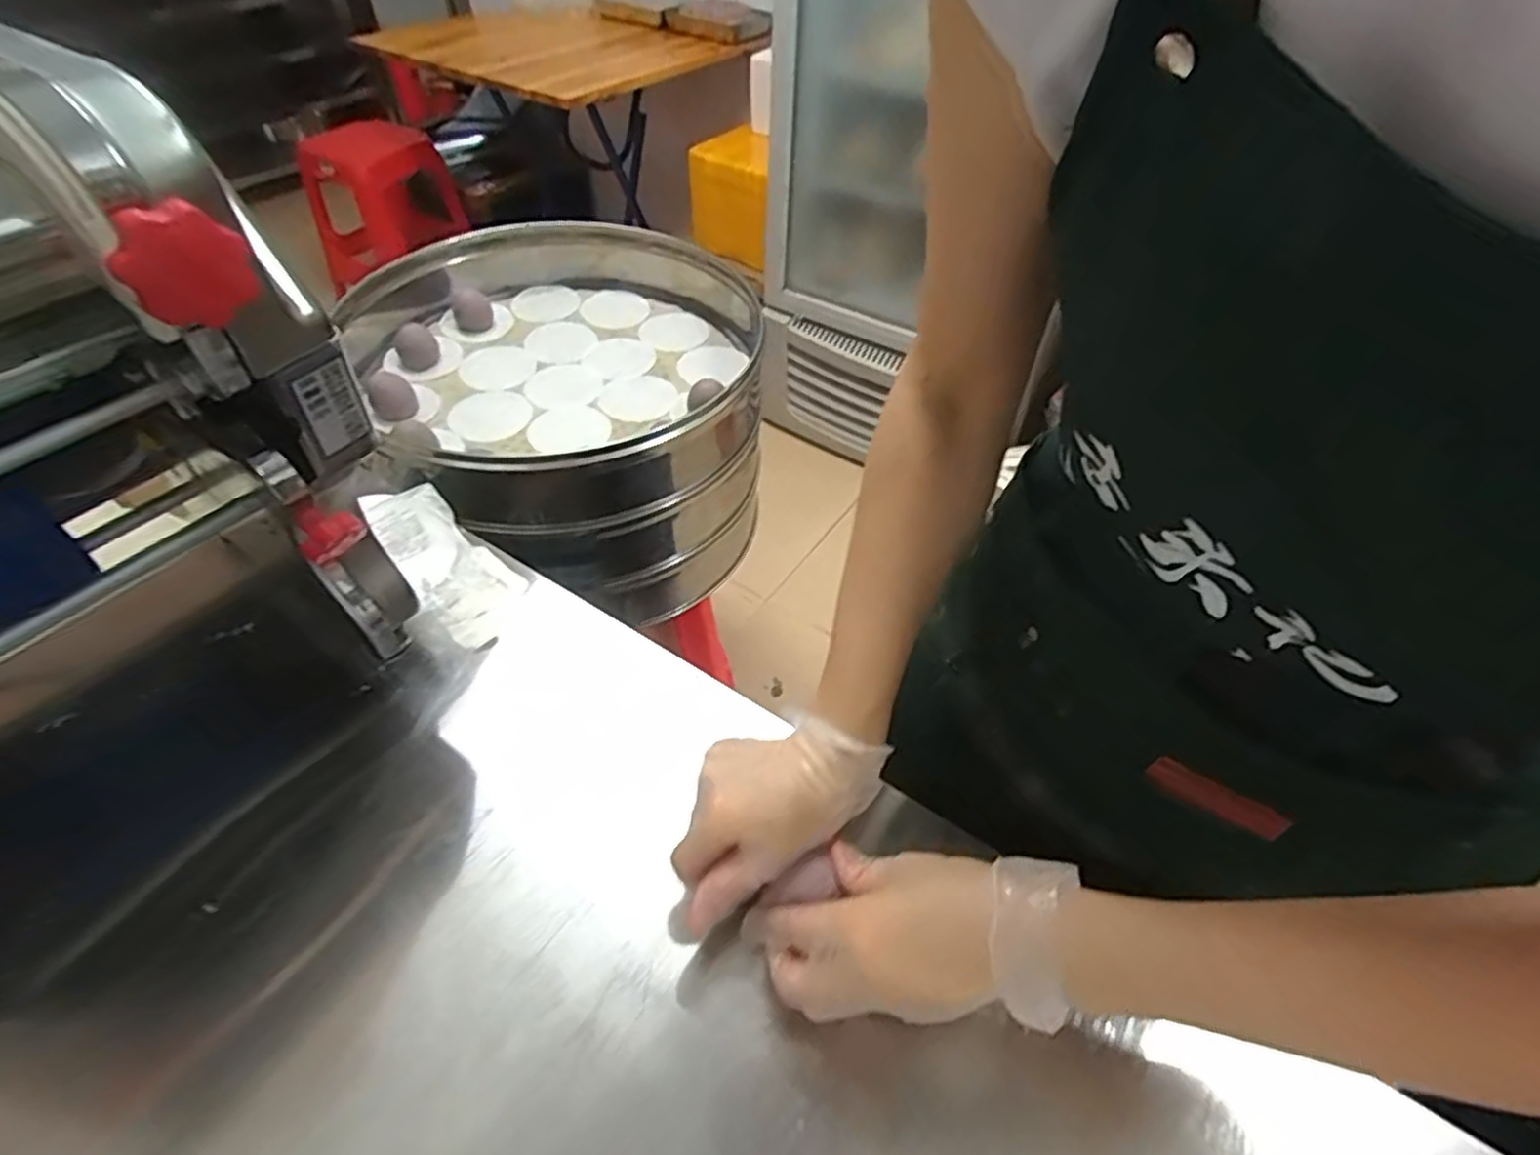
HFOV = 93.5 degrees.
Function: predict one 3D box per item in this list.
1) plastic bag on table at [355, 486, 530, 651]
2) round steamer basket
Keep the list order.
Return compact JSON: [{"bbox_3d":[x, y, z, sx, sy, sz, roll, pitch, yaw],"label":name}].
[{"bbox_3d":[-0.264,-0.016,0.582,0.068,0.026,0.158,-35,71,-31],"label":"plastic bag on table"},{"bbox_3d":[-0.245,-0.220,0.976,0.461,0.306,0.502,1,48,-1],"label":"round steamer basket"}]

